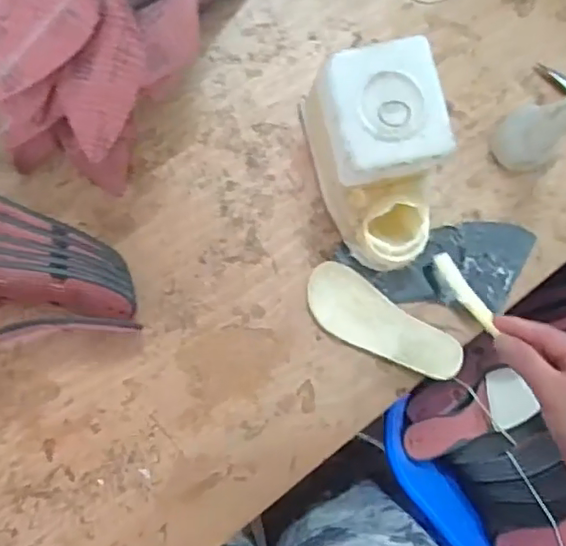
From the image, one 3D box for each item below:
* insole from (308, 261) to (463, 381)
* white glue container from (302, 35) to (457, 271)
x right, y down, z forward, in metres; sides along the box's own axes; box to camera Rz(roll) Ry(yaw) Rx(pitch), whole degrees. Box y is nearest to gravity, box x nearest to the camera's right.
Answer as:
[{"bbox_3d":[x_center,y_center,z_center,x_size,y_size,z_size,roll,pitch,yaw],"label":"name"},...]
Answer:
[{"bbox_3d":[0.105,0.057,0.612,0.180,0.010,0.061,34,89,1],"label":"insole"},{"bbox_3d":[0.098,-0.107,0.570,0.104,0.127,0.192,-15,88,-7],"label":"white glue container"}]

